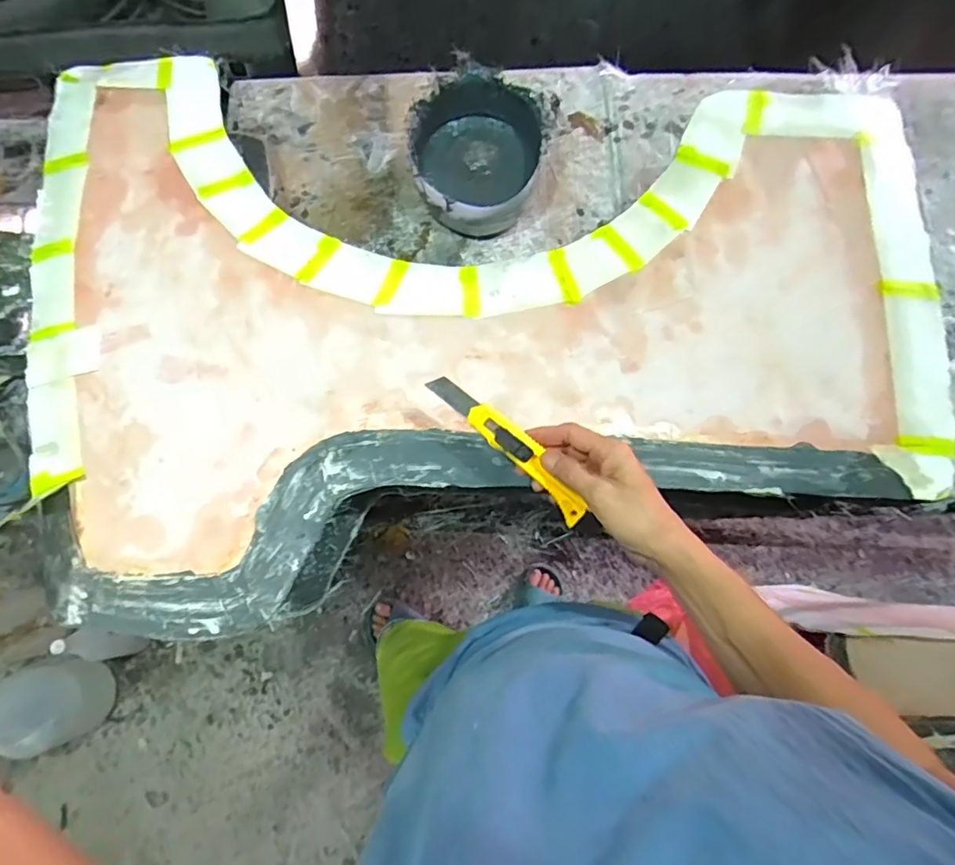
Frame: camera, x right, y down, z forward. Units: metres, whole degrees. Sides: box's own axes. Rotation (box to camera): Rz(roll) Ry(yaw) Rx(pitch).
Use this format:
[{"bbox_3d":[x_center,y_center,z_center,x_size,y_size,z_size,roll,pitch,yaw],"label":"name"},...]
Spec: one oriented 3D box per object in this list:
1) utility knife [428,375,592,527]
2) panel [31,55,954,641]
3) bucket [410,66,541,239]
[{"bbox_3d":[0.029,0.010,0.471,0.167,0.018,0.026,44,81,0],"label":"utility knife"},{"bbox_3d":[-0.013,-0.165,0.561,0.893,0.068,0.582,-10,77,-2],"label":"panel"},{"bbox_3d":[0.000,-0.359,0.741,0.162,0.112,0.165,0,77,1],"label":"bucket"}]

